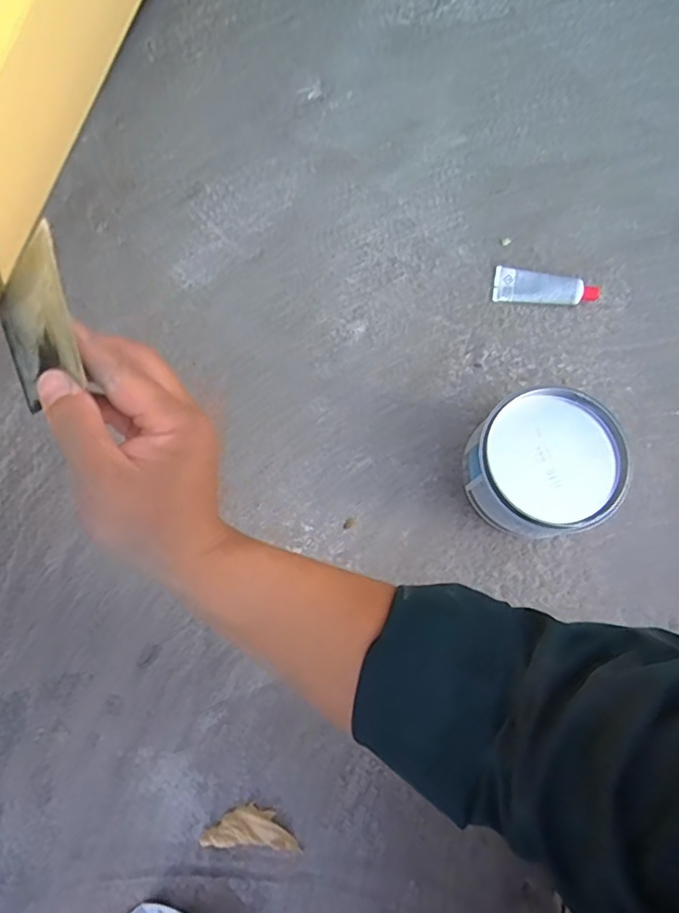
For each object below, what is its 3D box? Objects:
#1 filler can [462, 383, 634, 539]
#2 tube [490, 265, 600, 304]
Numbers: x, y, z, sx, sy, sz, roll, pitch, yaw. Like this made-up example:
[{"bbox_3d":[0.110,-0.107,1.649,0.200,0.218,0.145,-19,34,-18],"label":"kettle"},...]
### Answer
[{"bbox_3d":[0.218,0.009,0.604,0.153,0.095,0.145,1,77,-4],"label":"filler can"},{"bbox_3d":[0.255,-0.210,0.685,0.123,0.022,0.041,5,77,0],"label":"tube"}]

